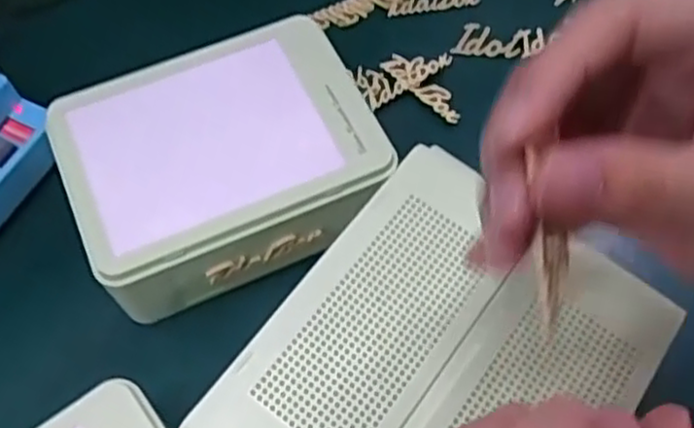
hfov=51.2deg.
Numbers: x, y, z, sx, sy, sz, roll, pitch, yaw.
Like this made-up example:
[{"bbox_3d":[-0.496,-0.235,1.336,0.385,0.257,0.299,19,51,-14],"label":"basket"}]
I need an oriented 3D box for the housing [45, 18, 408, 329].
[{"bbox_3d":[-0.058,-0.024,0.347,0.140,0.055,0.106,-22,62,-11],"label":"housing"}]

